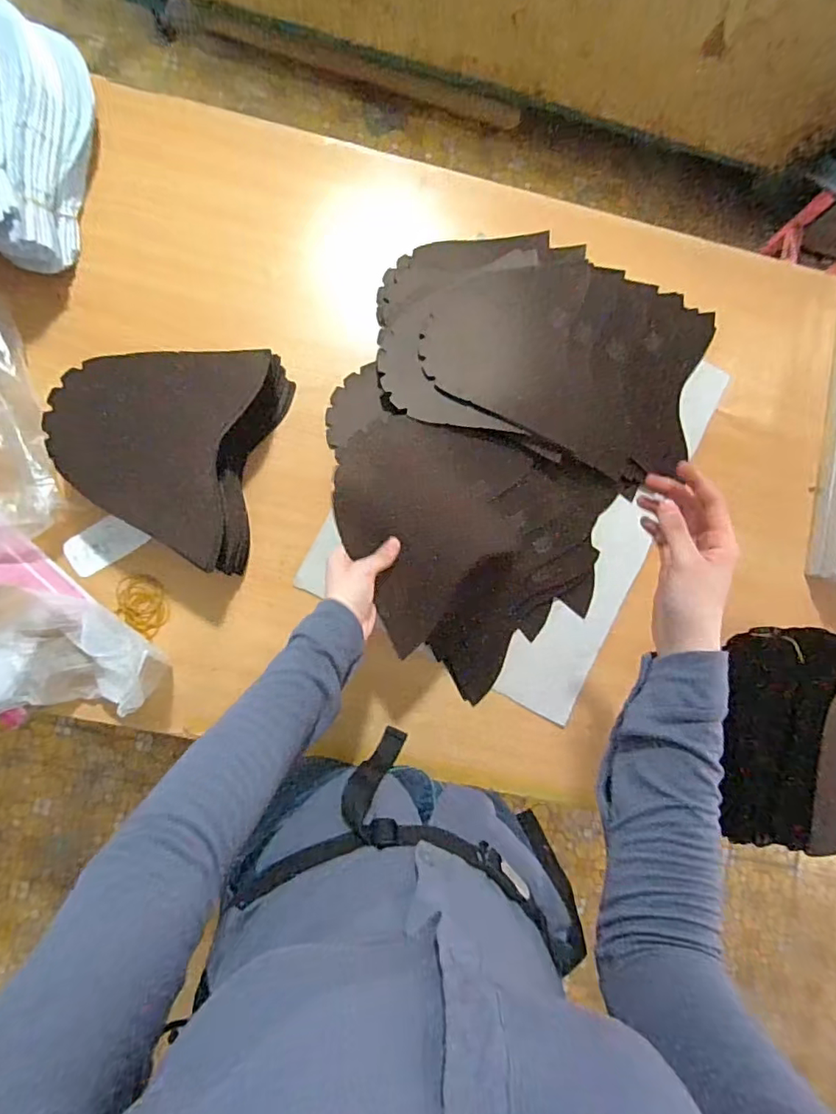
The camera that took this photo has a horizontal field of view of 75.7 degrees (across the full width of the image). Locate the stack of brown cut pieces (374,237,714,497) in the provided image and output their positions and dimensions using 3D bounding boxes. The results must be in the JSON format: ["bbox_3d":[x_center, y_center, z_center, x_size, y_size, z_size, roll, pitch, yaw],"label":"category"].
[{"bbox_3d":[0.165,-0.264,0.689,0.426,0.036,0.266,19,85,-4],"label":"stack of brown cut pieces"}]

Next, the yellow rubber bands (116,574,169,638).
[{"bbox_3d":[-0.346,0.061,0.675,0.062,0.010,0.076,-2,86,-5],"label":"yellow rubber bands"}]

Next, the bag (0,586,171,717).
[{"bbox_3d":[-0.429,0.106,0.620,0.250,0.099,0.141,-2,86,-5],"label":"bag"}]

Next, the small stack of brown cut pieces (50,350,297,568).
[{"bbox_3d":[-0.293,-0.136,0.632,0.223,0.086,0.260,15,85,-4],"label":"small stack of brown cut pieces"}]

